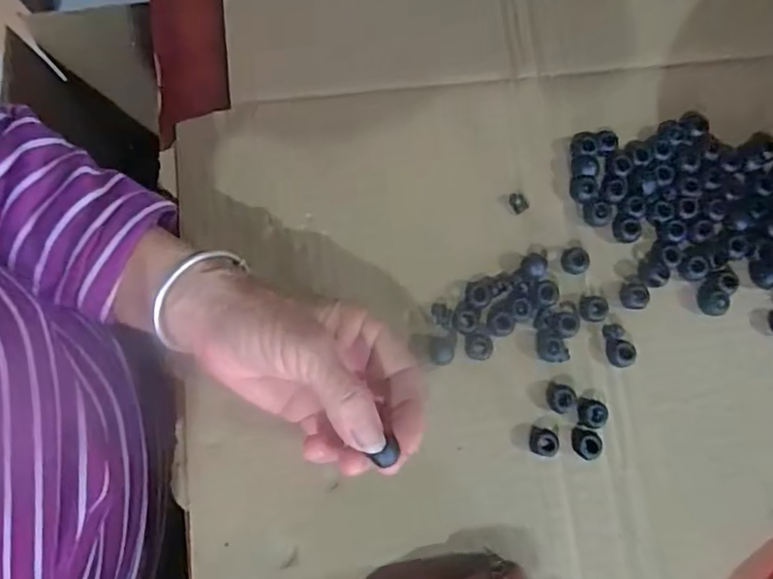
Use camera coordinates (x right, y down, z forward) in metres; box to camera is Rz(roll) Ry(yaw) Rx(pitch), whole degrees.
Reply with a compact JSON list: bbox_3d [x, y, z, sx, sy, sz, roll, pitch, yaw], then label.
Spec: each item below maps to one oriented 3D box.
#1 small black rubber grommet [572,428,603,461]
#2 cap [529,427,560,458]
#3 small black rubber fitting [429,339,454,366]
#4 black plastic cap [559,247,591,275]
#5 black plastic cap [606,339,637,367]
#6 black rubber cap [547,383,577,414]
[{"bbox_3d":[0.109,0.085,0.309,0.013,0.013,0.016,8,79,3],"label":"small black rubber grommet"},{"bbox_3d":[0.087,0.084,0.311,0.013,0.010,0.015,7,79,3],"label":"cap"},{"bbox_3d":[0.031,0.035,0.319,0.013,0.006,0.015,-8,79,0],"label":"small black rubber fitting"},{"bbox_3d":[0.110,-0.016,0.331,0.013,0.011,0.015,-24,79,-3],"label":"black plastic cap"},{"bbox_3d":[0.132,0.036,0.320,0.013,0.011,0.015,-8,79,0],"label":"black plastic cap"},{"bbox_3d":[0.098,0.061,0.317,0.014,0.008,0.015,0,79,1],"label":"black rubber cap"}]

